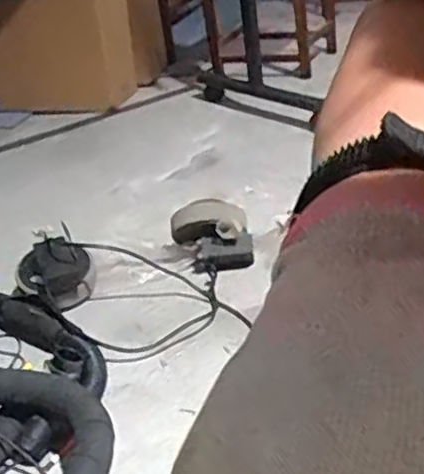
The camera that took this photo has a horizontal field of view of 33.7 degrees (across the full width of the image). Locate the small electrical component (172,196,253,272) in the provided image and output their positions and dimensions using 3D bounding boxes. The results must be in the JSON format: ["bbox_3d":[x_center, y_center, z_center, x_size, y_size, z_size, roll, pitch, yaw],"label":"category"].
[{"bbox_3d":[-0.001,0.005,1.340,0.149,0.138,0.051,-4,29,7],"label":"small electrical component"}]

